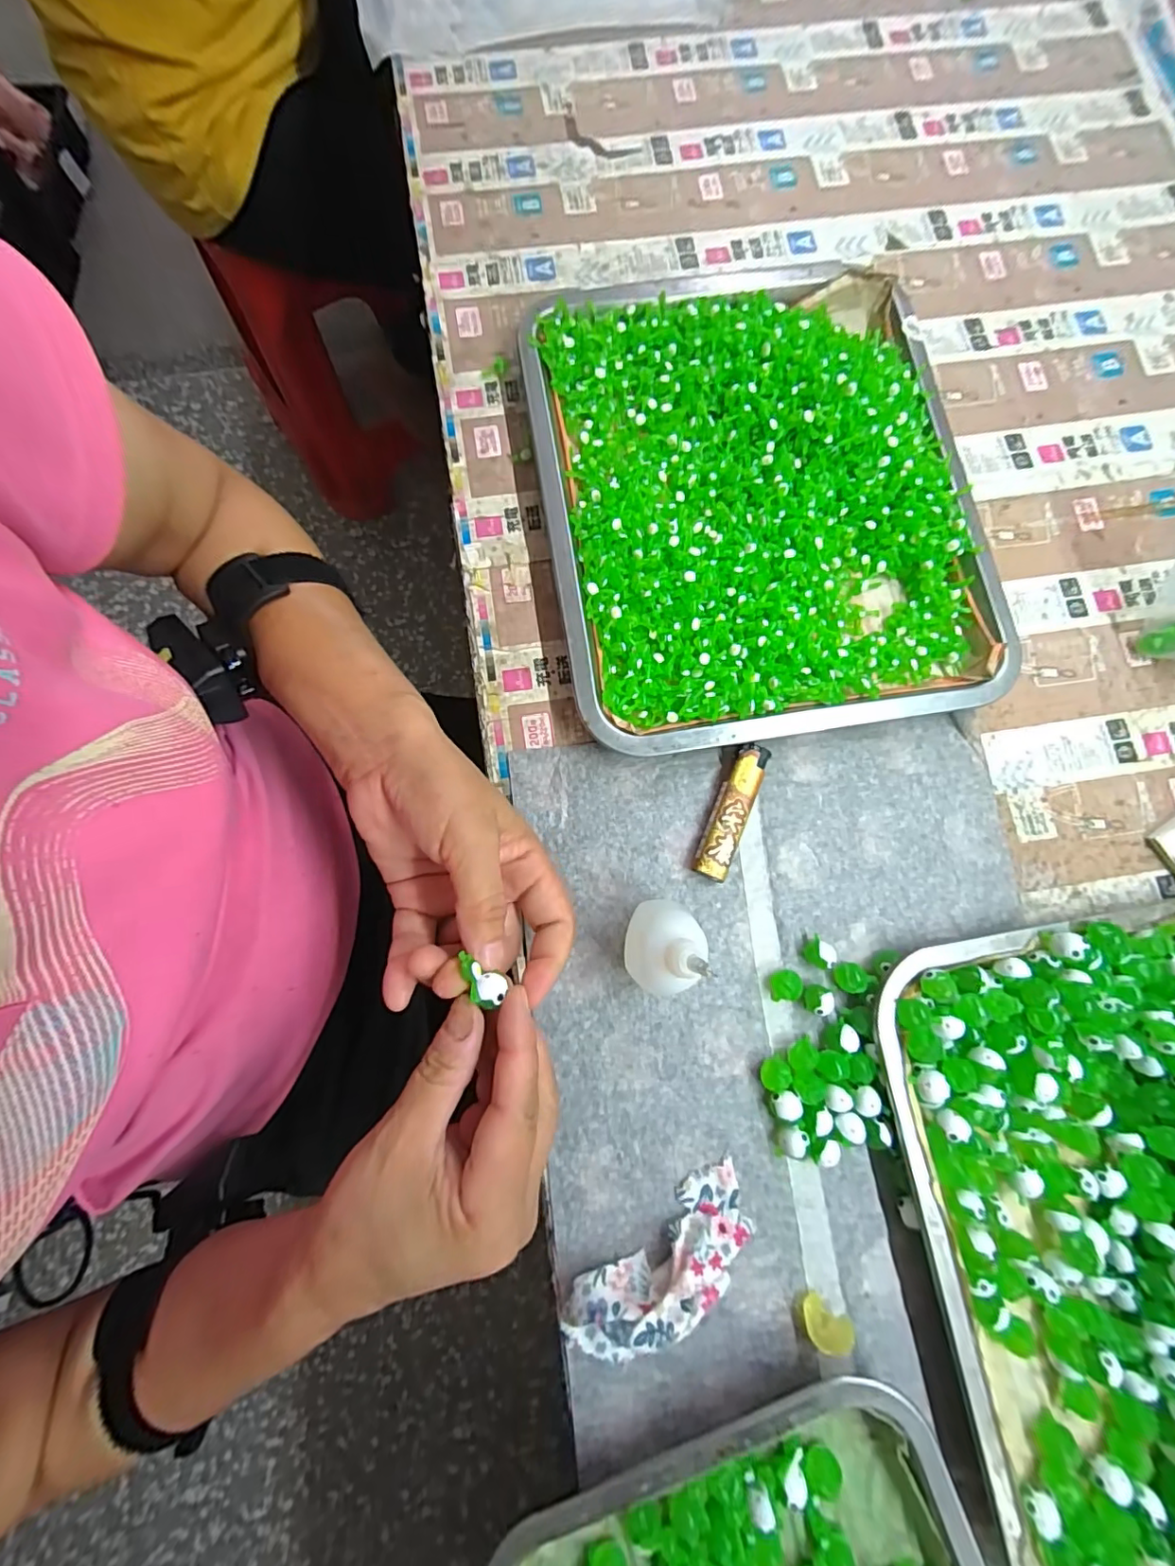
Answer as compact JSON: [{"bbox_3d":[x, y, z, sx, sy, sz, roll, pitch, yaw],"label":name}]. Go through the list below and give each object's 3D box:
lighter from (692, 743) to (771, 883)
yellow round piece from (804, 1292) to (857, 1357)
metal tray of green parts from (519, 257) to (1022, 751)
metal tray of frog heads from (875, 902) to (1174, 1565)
[{"bbox_3d":[0.081,0.016,0.306,0.020,0.013,0.079,23,80,3],"label":"lighter"},{"bbox_3d":[0.117,0.267,0.264,0.022,0.014,0.016,31,80,5],"label":"yellow round piece"},{"bbox_3d":[0.102,-0.177,0.333,0.252,0.035,0.301,-9,80,-3],"label":"metal tray of green parts"},{"bbox_3d":[0.283,0.217,0.260,0.232,0.041,0.293,-9,80,-3],"label":"metal tray of frog heads"}]

